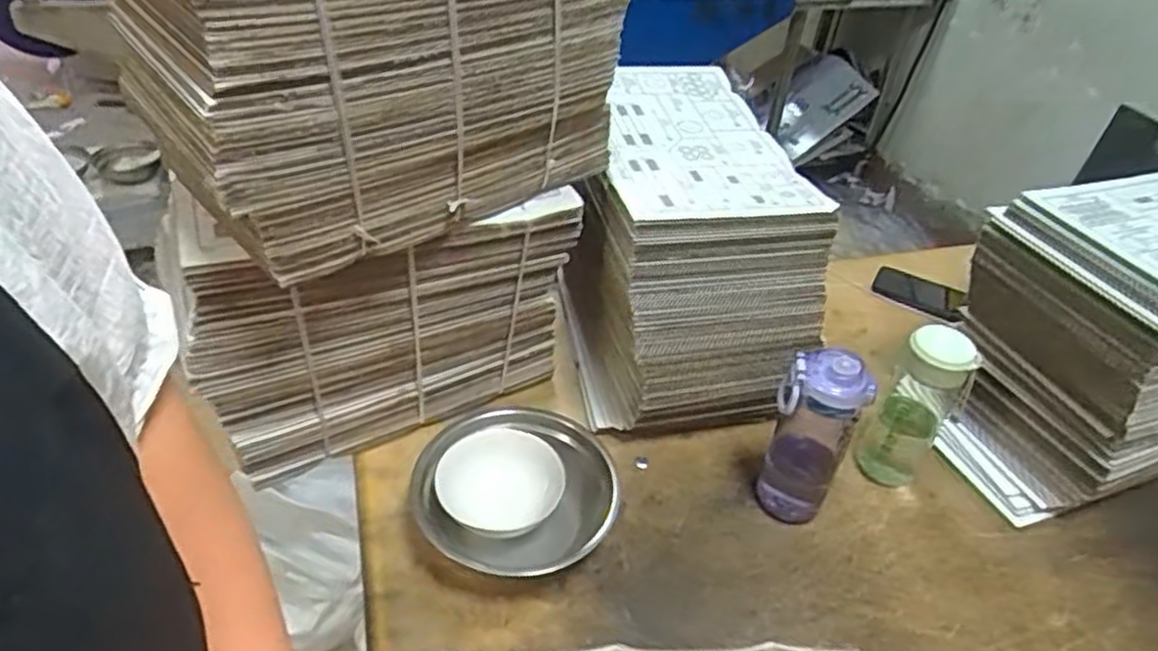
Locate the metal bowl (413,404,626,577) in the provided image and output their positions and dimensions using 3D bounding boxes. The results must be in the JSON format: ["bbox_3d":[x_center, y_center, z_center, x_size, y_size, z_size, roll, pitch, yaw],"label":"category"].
[{"bbox_3d":[-0.064,0.182,0.796,0.197,0.073,0.201,4,39,-3],"label":"metal bowl"}]

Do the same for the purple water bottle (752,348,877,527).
[{"bbox_3d":[0.248,0.116,0.808,0.075,0.212,0.077,4,39,-3],"label":"purple water bottle"}]

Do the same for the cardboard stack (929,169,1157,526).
[{"bbox_3d":[0.664,0.015,0.909,0.442,0.301,0.240,-11,42,-20],"label":"cardboard stack"}]

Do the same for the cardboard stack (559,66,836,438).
[{"bbox_3d":[0.115,-0.099,0.977,0.253,0.303,0.428,-1,39,-9],"label":"cardboard stack"}]

